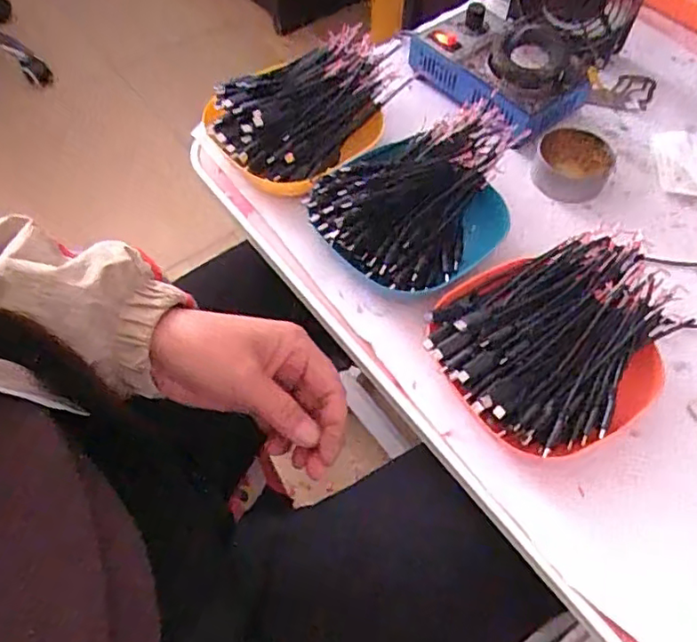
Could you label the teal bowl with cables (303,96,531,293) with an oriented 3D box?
[{"bbox_3d":[0.066,-0.099,0.479,0.183,0.039,0.131,-37,65,-20],"label":"teal bowl with cables"}]

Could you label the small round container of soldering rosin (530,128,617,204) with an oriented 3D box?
[{"bbox_3d":[0.199,-0.140,0.532,0.064,0.034,0.061,0,59,1],"label":"small round container of soldering rosin"}]

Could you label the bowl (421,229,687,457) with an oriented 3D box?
[{"bbox_3d":[0.146,0.014,0.418,0.170,0.048,0.134,-27,60,-15],"label":"bowl"}]

